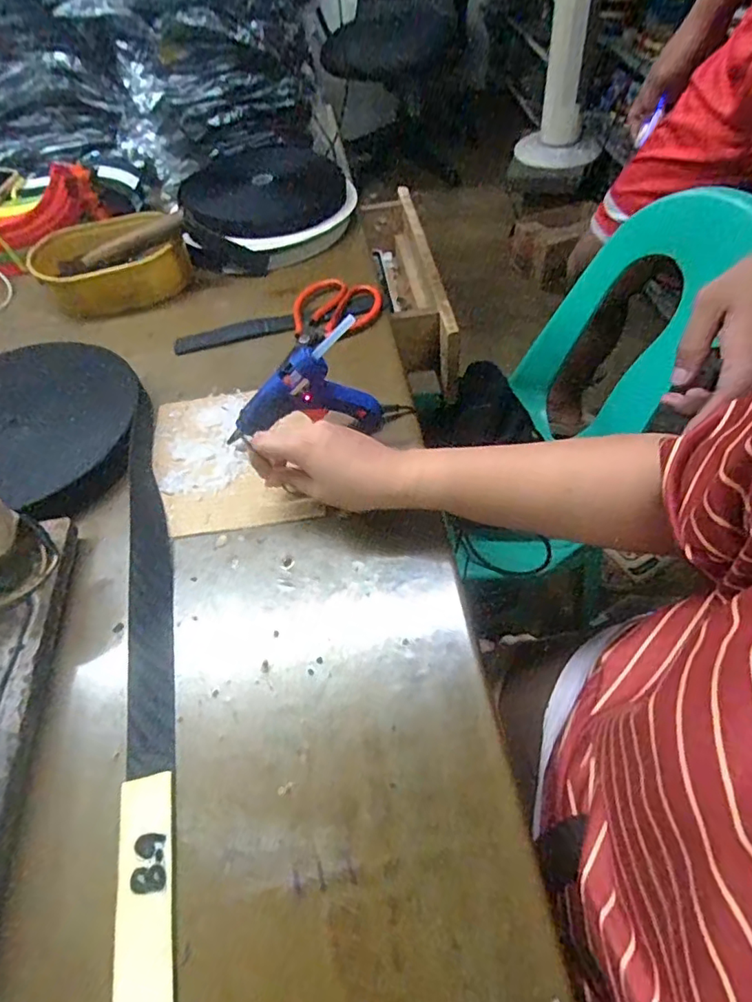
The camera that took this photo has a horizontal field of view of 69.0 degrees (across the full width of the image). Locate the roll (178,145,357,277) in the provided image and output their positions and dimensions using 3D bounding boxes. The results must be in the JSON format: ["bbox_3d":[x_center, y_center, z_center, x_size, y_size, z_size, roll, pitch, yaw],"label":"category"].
[{"bbox_3d":[-0.148,-0.424,0.773,0.228,0.071,0.232,-5,53,3],"label":"roll"}]

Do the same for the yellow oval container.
[{"bbox_3d":[-0.325,-0.298,0.691,0.183,0.071,0.087,-20,53,-8],"label":"yellow oval container"}]

